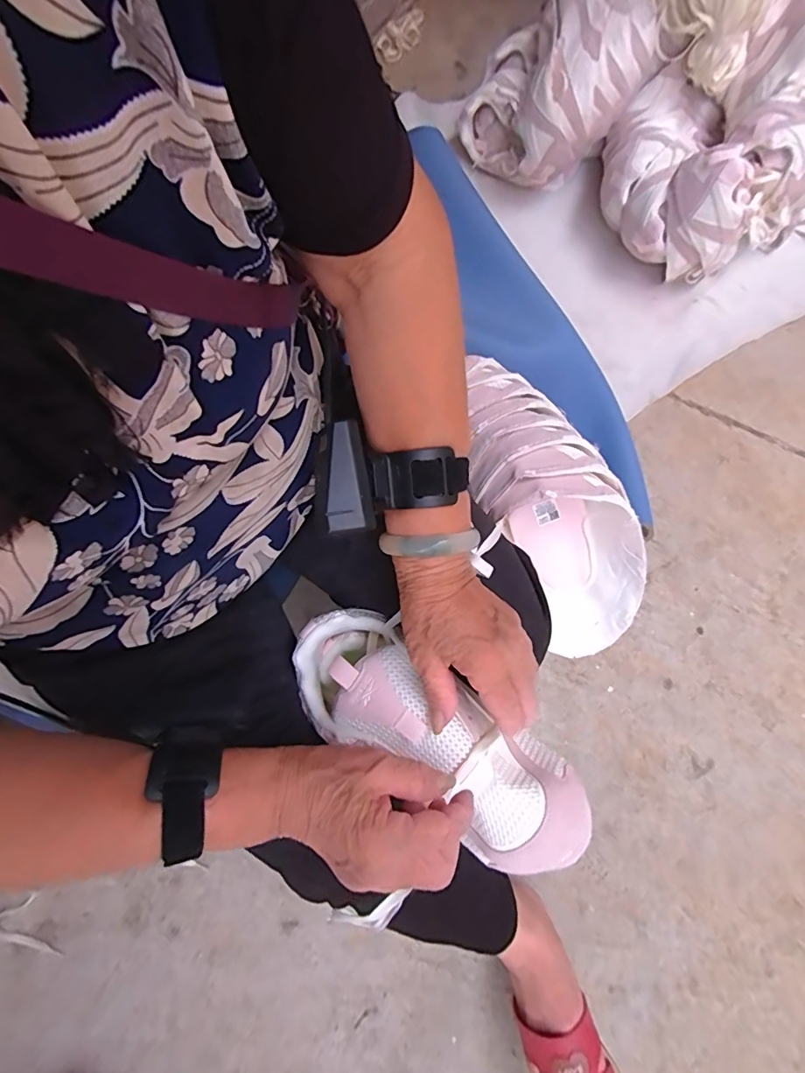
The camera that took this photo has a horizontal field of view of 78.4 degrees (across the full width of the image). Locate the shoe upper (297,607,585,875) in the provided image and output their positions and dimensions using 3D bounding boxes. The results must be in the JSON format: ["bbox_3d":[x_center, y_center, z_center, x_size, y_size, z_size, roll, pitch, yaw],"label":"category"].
[{"bbox_3d":[0.022,0.146,0.365,0.238,0.062,0.092,34,77,13],"label":"shoe upper"}]

